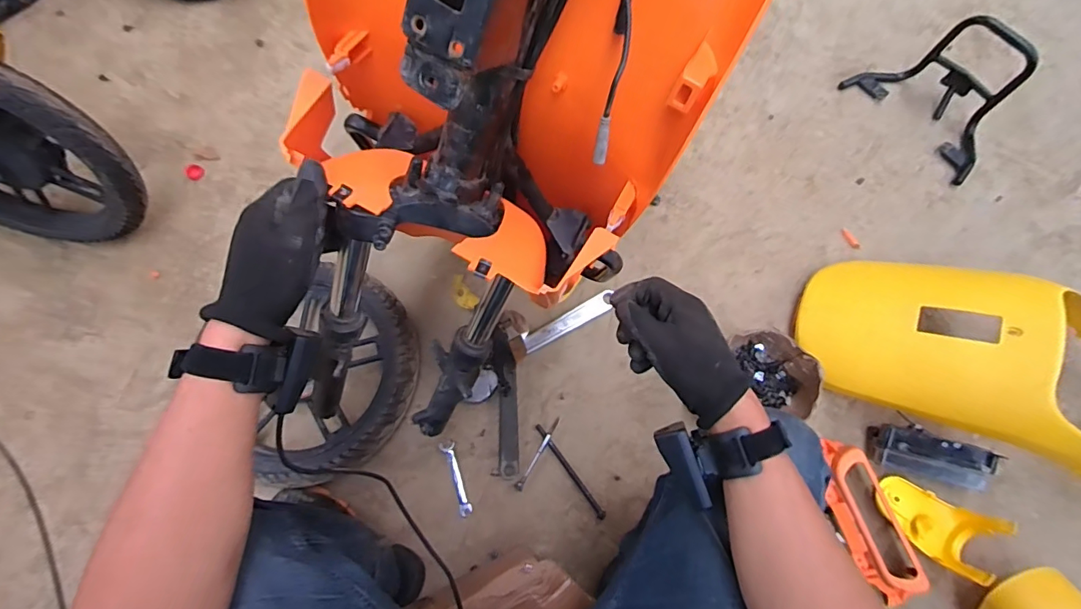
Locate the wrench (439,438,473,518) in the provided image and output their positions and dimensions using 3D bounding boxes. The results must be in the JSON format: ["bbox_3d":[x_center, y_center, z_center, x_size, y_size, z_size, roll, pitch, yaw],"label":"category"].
[{"bbox_3d":[-0.148,0.303,0.847,0.025,0.007,0.134,-19,74,-8],"label":"wrench"}]

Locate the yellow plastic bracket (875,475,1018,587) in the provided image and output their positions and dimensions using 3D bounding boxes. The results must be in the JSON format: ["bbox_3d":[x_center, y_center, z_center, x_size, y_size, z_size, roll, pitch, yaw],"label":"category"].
[{"bbox_3d":[0.661,0.361,0.806,0.158,0.083,0.113,38,75,10],"label":"yellow plastic bracket"}]

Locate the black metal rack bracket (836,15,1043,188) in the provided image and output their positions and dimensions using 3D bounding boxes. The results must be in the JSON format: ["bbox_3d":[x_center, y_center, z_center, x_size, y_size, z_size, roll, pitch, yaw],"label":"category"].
[{"bbox_3d":[0.901,-0.477,1.046,0.190,0.190,0.344,-36,77,-12],"label":"black metal rack bracket"}]

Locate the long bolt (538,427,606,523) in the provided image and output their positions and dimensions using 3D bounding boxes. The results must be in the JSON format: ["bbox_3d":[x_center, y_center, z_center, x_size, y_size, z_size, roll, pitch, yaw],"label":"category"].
[{"bbox_3d":[0.052,0.292,0.848,0.014,0.009,0.189,-34,77,-12],"label":"long bolt"}]

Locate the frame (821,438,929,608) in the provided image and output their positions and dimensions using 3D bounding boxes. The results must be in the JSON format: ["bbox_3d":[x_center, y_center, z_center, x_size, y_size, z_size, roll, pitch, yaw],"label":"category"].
[{"bbox_3d":[0.553,0.363,0.812,0.097,0.045,0.267,-16,74,-7],"label":"frame"}]

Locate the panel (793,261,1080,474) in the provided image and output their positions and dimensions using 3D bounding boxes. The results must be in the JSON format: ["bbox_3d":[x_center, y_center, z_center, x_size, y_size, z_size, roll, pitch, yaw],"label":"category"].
[{"bbox_3d":[0.795,0.120,0.820,0.630,0.244,0.277,19,73,4],"label":"panel"}]

